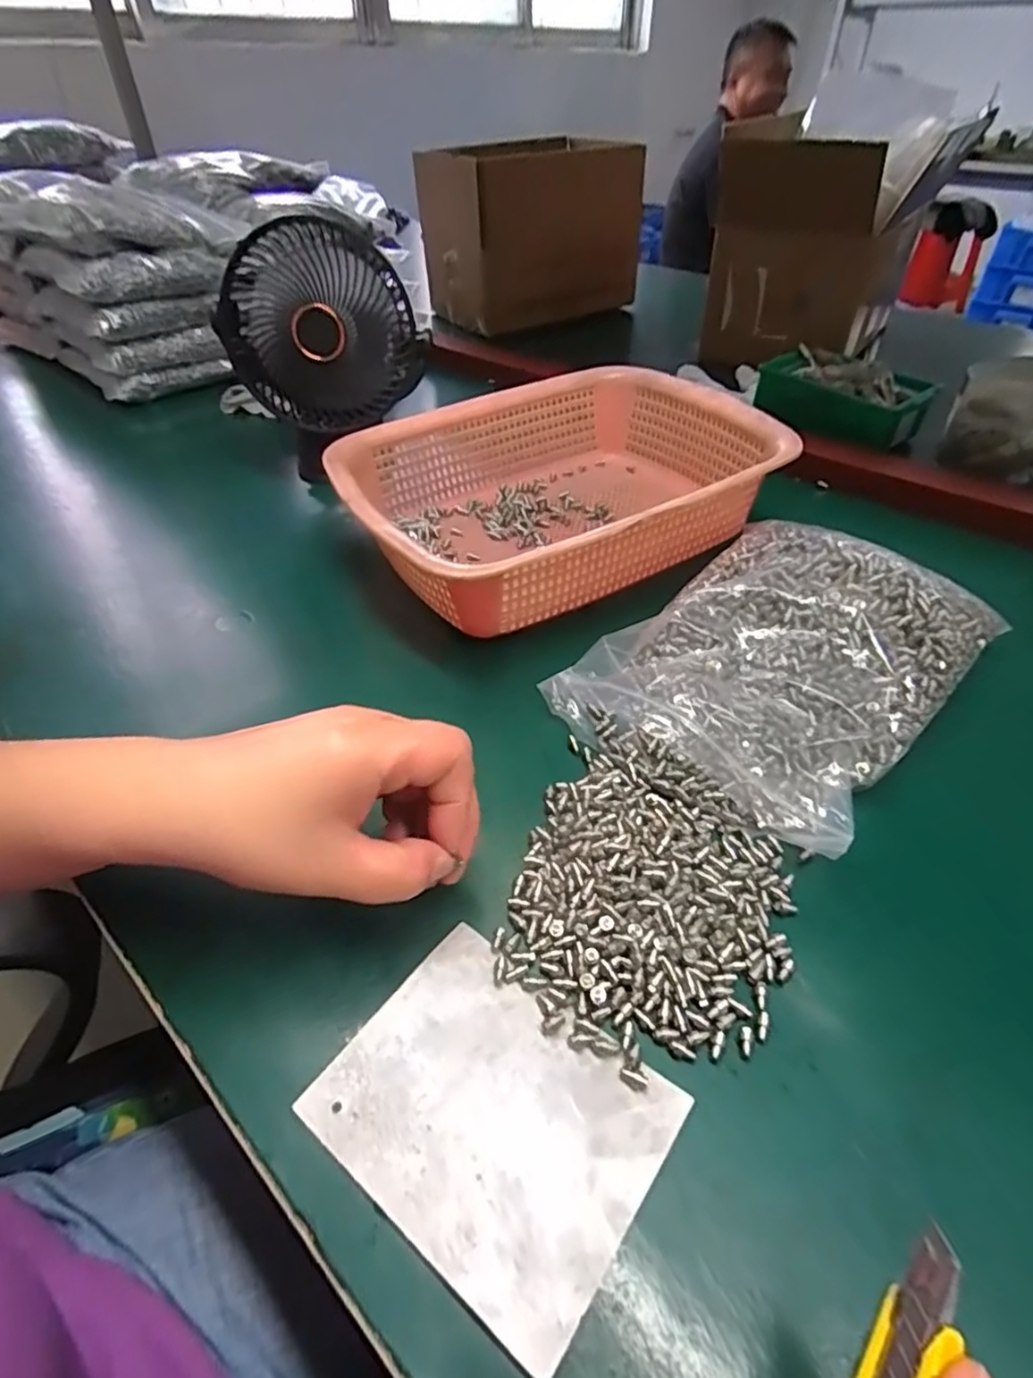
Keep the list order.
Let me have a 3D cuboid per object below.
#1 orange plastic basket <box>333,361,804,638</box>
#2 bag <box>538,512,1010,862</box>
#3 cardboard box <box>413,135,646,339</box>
[{"bbox_3d":[0.027,-0.144,0.480,0.289,0.081,0.210,-24,49,-22],"label":"orange plastic basket"},{"bbox_3d":[0.149,-0.028,0.368,0.166,0.050,0.212,33,53,30],"label":"bag"},{"bbox_3d":[0.020,-0.648,0.933,0.256,0.183,0.191,-22,48,-21],"label":"cardboard box"}]

